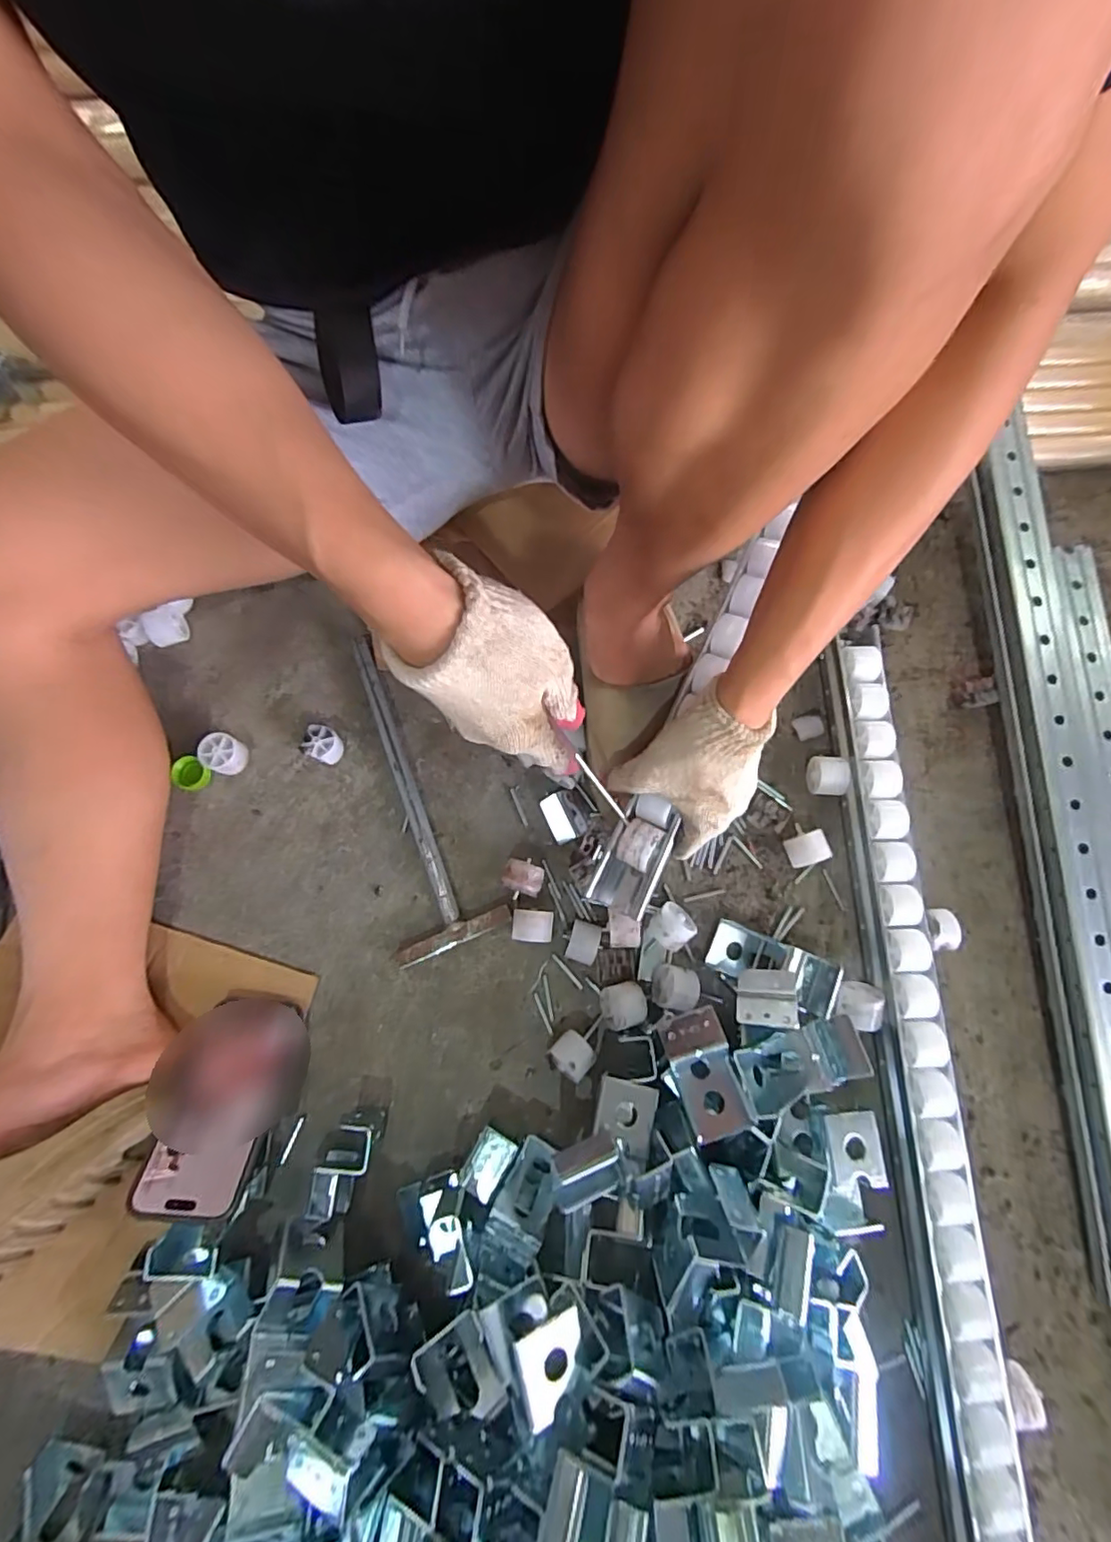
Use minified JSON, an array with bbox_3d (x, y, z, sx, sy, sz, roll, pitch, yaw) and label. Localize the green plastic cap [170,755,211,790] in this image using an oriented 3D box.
[{"bbox_3d":[-0.340,0.003,0.533,0.030,0.018,0.028,0,76,0],"label":"green plastic cap"}]

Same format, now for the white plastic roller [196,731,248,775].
[{"bbox_3d":[-0.307,-0.015,0.533,0.037,0.023,0.034,0,76,0],"label":"white plastic roller"}]

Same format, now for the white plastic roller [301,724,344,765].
[{"bbox_3d":[-0.215,-0.024,0.535,0.032,0.026,0.030,0,76,0],"label":"white plastic roller"}]

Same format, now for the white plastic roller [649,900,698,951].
[{"bbox_3d":[0.099,0.135,0.496,0.034,0.035,0.036,43,79,9],"label":"white plastic roller"}]

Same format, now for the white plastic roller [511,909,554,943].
[{"bbox_3d":[-0.020,0.134,0.499,0.034,0.028,0.026,3,76,0],"label":"white plastic roller"}]

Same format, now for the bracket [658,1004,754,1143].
[{"bbox_3d":[0.111,0.228,0.431,0.045,0.046,0.086,-19,79,-3],"label":"bracket"}]

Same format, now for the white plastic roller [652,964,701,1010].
[{"bbox_3d":[0.102,0.182,0.484,0.031,0.036,0.031,21,72,-31],"label":"white plastic roller"}]

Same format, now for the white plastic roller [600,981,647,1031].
[{"bbox_3d":[0.056,0.196,0.481,0.036,0.033,0.034,-15,76,-4],"label":"white plastic roller"}]

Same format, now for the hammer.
[{"bbox_3d":[-0.148,0.020,0.525,0.096,0.027,0.293,-25,77,-6],"label":"hammer"}]

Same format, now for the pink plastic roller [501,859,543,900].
[{"bbox_3d":[-0.029,0.095,0.503,0.034,0.032,0.034,17,76,4],"label":"pink plastic roller"}]

